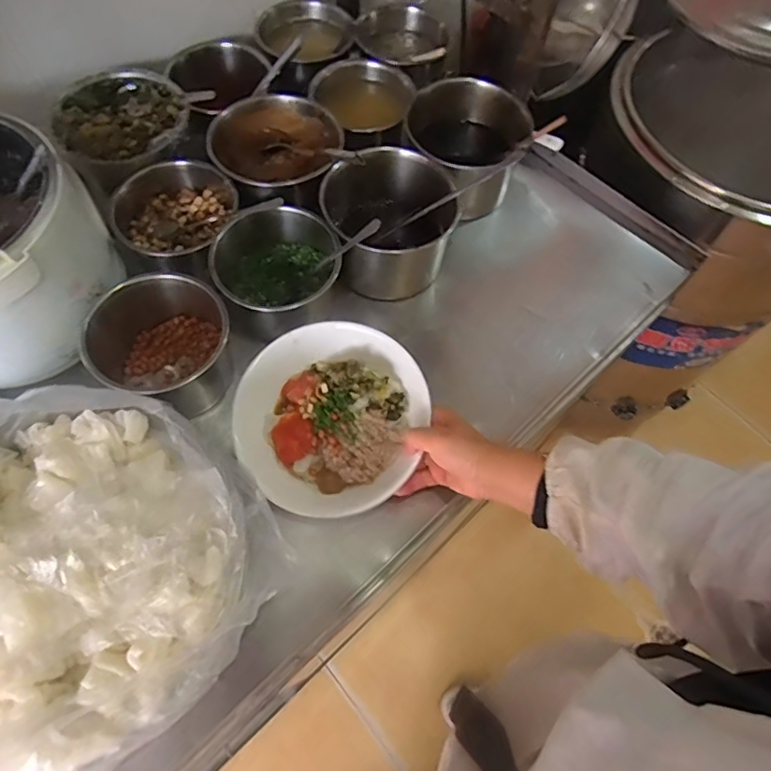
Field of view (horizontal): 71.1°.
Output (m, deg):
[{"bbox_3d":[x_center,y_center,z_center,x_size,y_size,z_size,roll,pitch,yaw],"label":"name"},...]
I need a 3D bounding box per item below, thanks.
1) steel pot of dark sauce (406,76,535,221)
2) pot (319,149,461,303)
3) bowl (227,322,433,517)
[{"bbox_3d":[0.097,-0.296,0.699,0.141,0.114,0.155,0,61,0],"label":"steel pot of dark sauce"},{"bbox_3d":[0.006,-0.191,0.644,0.149,0.118,0.146,0,61,0],"label":"pot"},{"bbox_3d":[-0.058,0.029,0.540,0.191,0.056,0.182,40,68,19],"label":"bowl"}]

